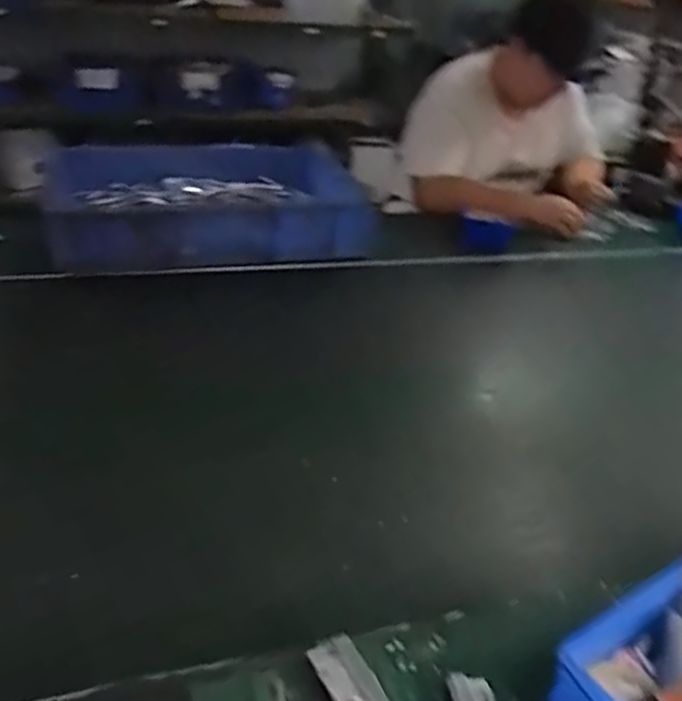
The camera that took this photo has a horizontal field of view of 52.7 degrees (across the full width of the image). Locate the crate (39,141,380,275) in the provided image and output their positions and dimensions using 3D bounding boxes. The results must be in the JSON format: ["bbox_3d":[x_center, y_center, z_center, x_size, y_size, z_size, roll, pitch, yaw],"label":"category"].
[{"bbox_3d":[-0.257,-0.317,1.460,0.667,0.131,0.467,-6,33,-20],"label":"crate"}]

